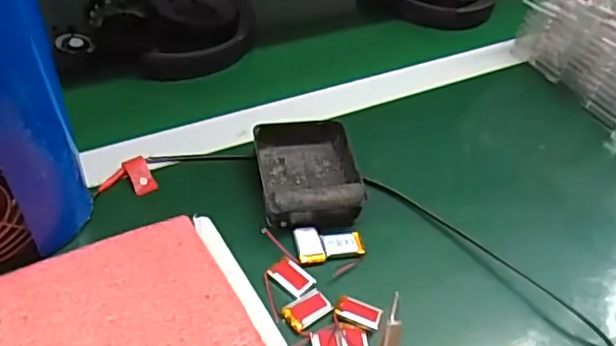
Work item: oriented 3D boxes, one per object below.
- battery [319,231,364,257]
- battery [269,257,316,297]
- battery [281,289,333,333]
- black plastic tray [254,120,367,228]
[{"bbox_3d":[0.027,0.055,0.450,0.031,0.004,0.021,-3,47,-11],"label":"battery"},{"bbox_3d":[-0.012,0.074,0.422,0.031,0.004,0.020,36,51,24],"label":"battery"},{"bbox_3d":[0.000,0.094,0.406,0.032,0.004,0.022,-23,54,-28],"label":"battery"},{"bbox_3d":[0.000,-0.006,0.481,0.079,0.033,0.108,-2,46,-11],"label":"black plastic tray"}]

